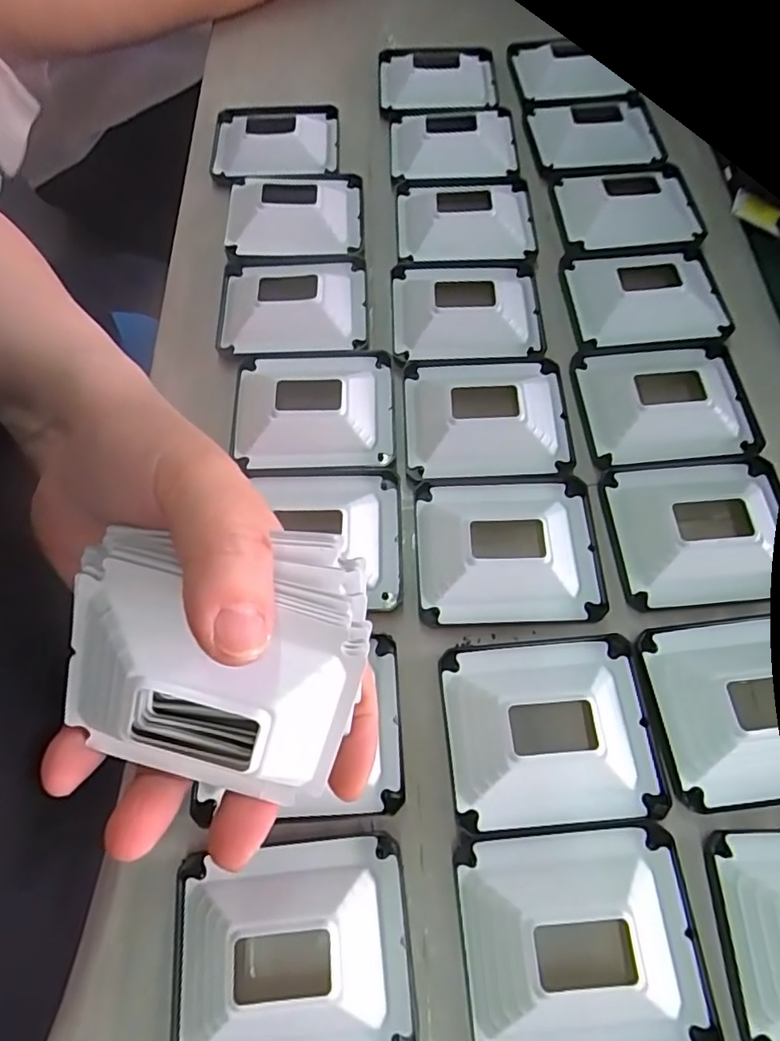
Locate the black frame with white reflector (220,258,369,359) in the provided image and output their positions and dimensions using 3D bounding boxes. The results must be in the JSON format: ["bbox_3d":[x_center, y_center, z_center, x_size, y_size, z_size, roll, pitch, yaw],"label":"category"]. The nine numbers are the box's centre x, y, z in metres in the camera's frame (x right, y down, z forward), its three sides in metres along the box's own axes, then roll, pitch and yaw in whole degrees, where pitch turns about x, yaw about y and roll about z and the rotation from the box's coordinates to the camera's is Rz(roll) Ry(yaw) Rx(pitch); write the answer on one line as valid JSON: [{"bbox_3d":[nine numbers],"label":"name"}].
[{"bbox_3d":[-0.054,-0.120,0.302,0.079,0.012,0.070,-4,67,1],"label":"black frame with white reflector"}]

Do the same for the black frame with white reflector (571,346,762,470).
[{"bbox_3d":[0.138,-0.061,0.278,0.082,0.018,0.070,-4,67,1],"label":"black frame with white reflector"}]

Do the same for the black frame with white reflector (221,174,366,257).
[{"bbox_3d":[-0.056,-0.183,0.327,0.077,0.013,0.067,-4,67,1],"label":"black frame with white reflector"}]

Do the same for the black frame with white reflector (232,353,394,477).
[{"bbox_3d":[-0.037,-0.056,0.274,0.077,0.014,0.068,-4,67,1],"label":"black frame with white reflector"}]

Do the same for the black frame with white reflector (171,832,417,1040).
[{"bbox_3d":[-0.034,0.148,0.188,0.080,0.014,0.068,-6,67,0],"label":"black frame with white reflector"}]

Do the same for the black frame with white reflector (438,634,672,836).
[{"bbox_3d":[0.062,0.079,0.214,0.080,0.013,0.067,-5,67,1],"label":"black frame with white reflector"}]

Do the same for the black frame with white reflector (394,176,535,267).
[{"bbox_3d":[0.045,-0.181,0.335,0.080,0.020,0.076,-2,67,2],"label":"black frame with white reflector"}]

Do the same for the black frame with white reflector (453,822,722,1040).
[{"bbox_3d":[0.065,0.143,0.187,0.080,0.012,0.068,-5,67,0],"label":"black frame with white reflector"}]

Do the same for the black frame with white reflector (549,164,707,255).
[{"bbox_3d":[0.141,-0.192,0.337,0.086,0.020,0.075,-6,67,0],"label":"black frame with white reflector"}]

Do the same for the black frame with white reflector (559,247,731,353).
[{"bbox_3d":[0.140,-0.127,0.308,0.081,0.020,0.073,-4,67,1],"label":"black frame with white reflector"}]

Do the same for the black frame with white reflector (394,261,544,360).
[{"bbox_3d":[0.042,-0.116,0.305,0.080,0.018,0.070,-2,67,2],"label":"black frame with white reflector"}]

